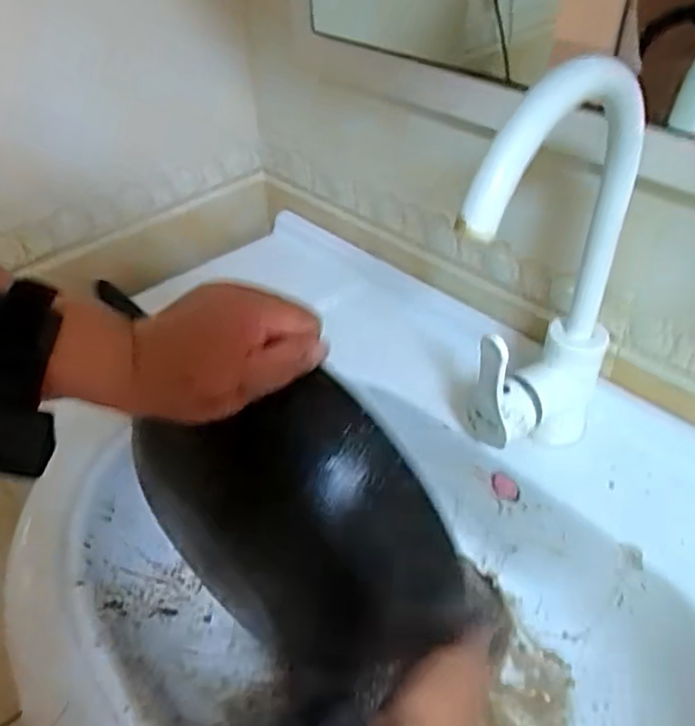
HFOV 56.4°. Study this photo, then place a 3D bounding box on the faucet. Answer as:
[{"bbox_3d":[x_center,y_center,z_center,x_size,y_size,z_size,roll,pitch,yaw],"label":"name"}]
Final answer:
[{"bbox_3d":[0.130,-0.030,0.425,0.075,0.310,0.166,19,46,22],"label":"faucet"}]

